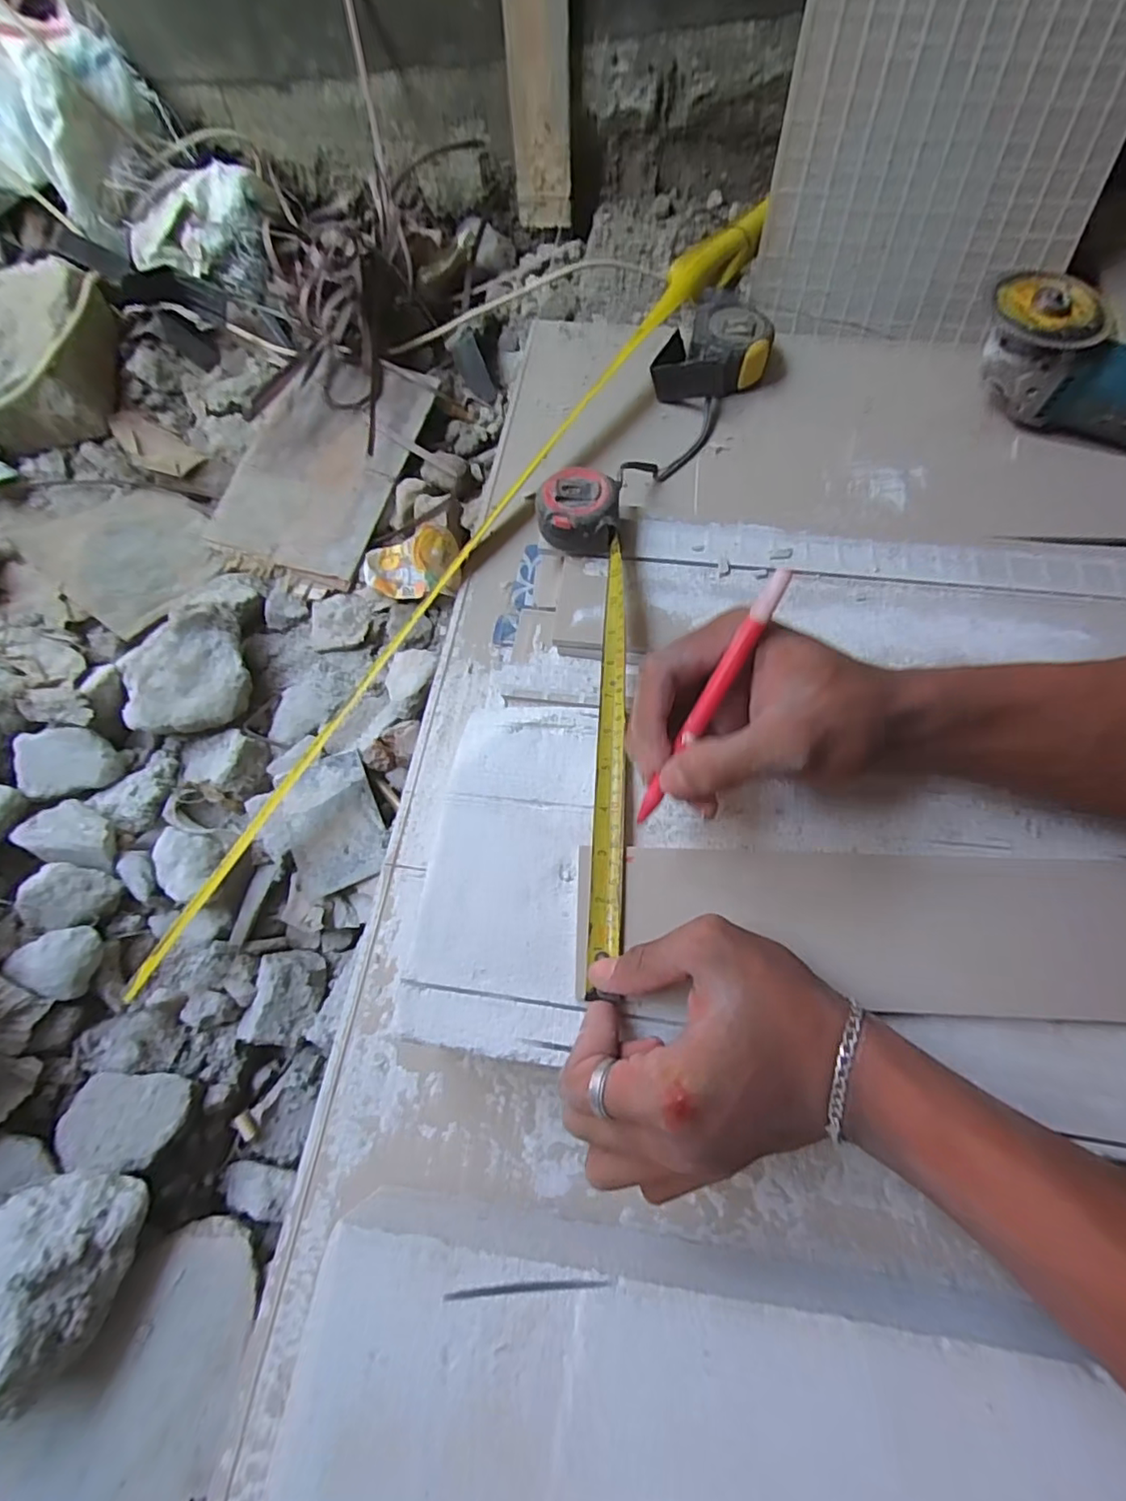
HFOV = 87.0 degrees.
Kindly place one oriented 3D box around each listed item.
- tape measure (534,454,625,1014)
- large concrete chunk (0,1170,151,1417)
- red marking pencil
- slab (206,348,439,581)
[{"bbox_3d":[0.019,-0.047,0.378,0.055,0.033,0.331,-3,65,0],"label":"tape measure"},{"bbox_3d":[-0.316,0.308,0.347,0.096,0.067,0.097,-1,64,1],"label":"large concrete chunk"},{"bbox_3d":[0.068,-0.022,0.274,0.008,0.006,0.128,32,105,16],"label":"red marking pencil"},{"bbox_3d":[-0.270,-0.332,0.667,0.176,0.017,0.270,14,74,3],"label":"slab"}]

